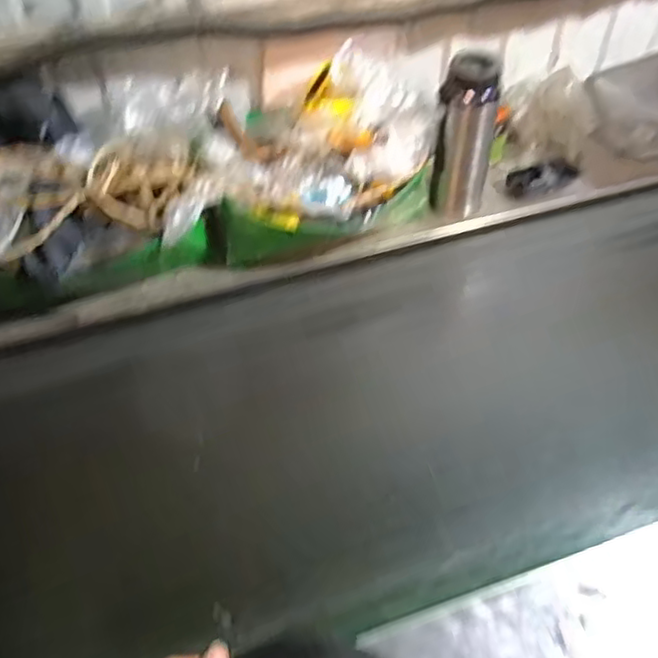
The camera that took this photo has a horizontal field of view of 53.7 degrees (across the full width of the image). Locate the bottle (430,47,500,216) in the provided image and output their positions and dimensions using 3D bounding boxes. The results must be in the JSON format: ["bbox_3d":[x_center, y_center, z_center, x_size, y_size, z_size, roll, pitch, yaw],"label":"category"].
[{"bbox_3d":[0.196,-0.274,0.945,0.083,0.232,0.071,9,53,8],"label":"bottle"}]

